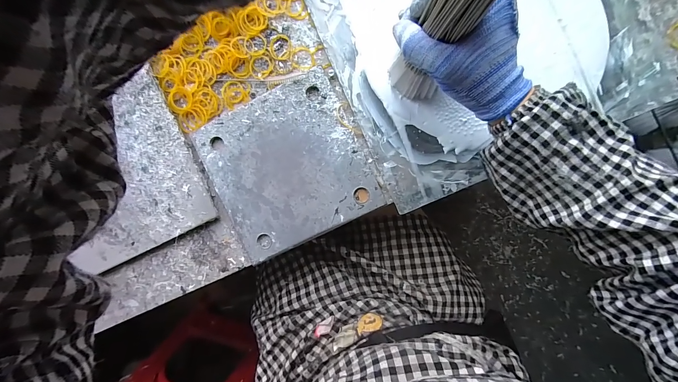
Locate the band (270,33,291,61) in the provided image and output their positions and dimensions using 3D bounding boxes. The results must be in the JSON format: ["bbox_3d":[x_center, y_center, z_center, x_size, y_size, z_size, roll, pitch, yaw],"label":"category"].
[{"bbox_3d":[-0.074,-0.181,0.361,0.028,0.004,0.032,12,95,3],"label":"band"}]

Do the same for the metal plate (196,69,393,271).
[{"bbox_3d":[-0.064,-0.030,0.366,0.190,0.004,0.189,-26,92,5],"label":"metal plate"}]

